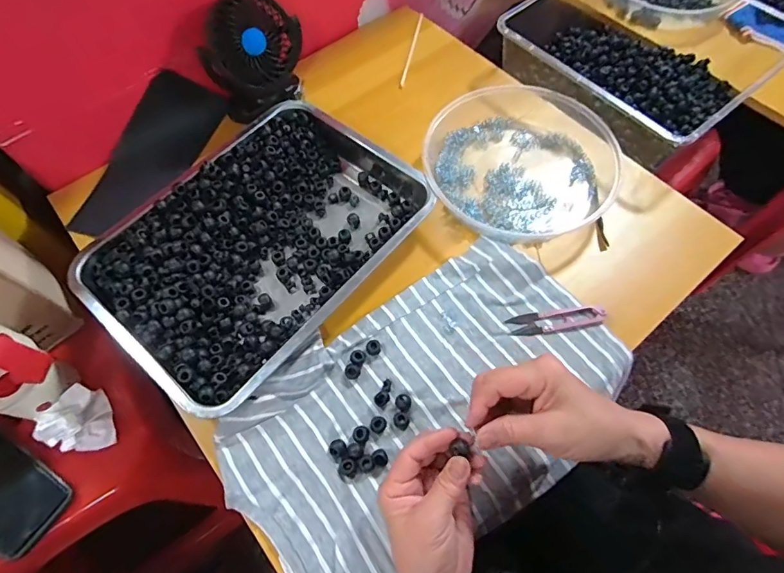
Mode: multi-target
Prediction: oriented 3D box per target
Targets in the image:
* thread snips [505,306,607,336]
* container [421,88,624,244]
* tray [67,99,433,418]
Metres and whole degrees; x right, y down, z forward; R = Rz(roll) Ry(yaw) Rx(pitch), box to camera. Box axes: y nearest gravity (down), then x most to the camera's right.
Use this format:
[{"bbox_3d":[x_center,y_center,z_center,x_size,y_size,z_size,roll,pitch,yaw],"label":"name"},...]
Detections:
[{"bbox_3d":[0.173,0.036,0.473,0.098,0.007,0.025,-5,64,-2],"label":"thread snips"},{"bbox_3d":[0.163,-0.163,0.553,0.228,0.040,0.232,0,64,0],"label":"container"},{"bbox_3d":[-0.146,-0.058,0.501,0.252,0.039,0.342,37,70,17],"label":"tray"}]

